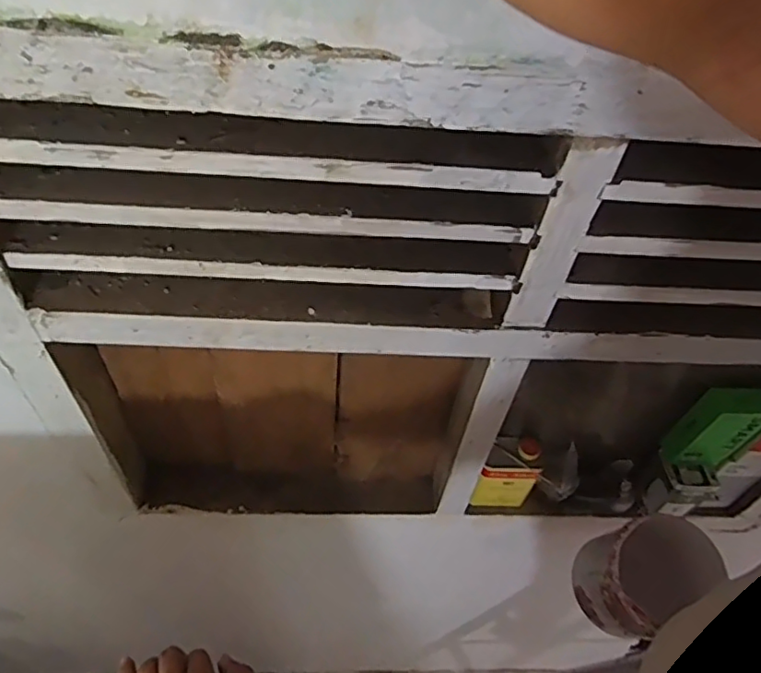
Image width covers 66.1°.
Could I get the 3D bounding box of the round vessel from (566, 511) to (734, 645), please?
[{"bbox_3d":[0.406,0.392,0.960,0.162,0.214,0.154,3,50,-4],"label":"round vessel"}]

